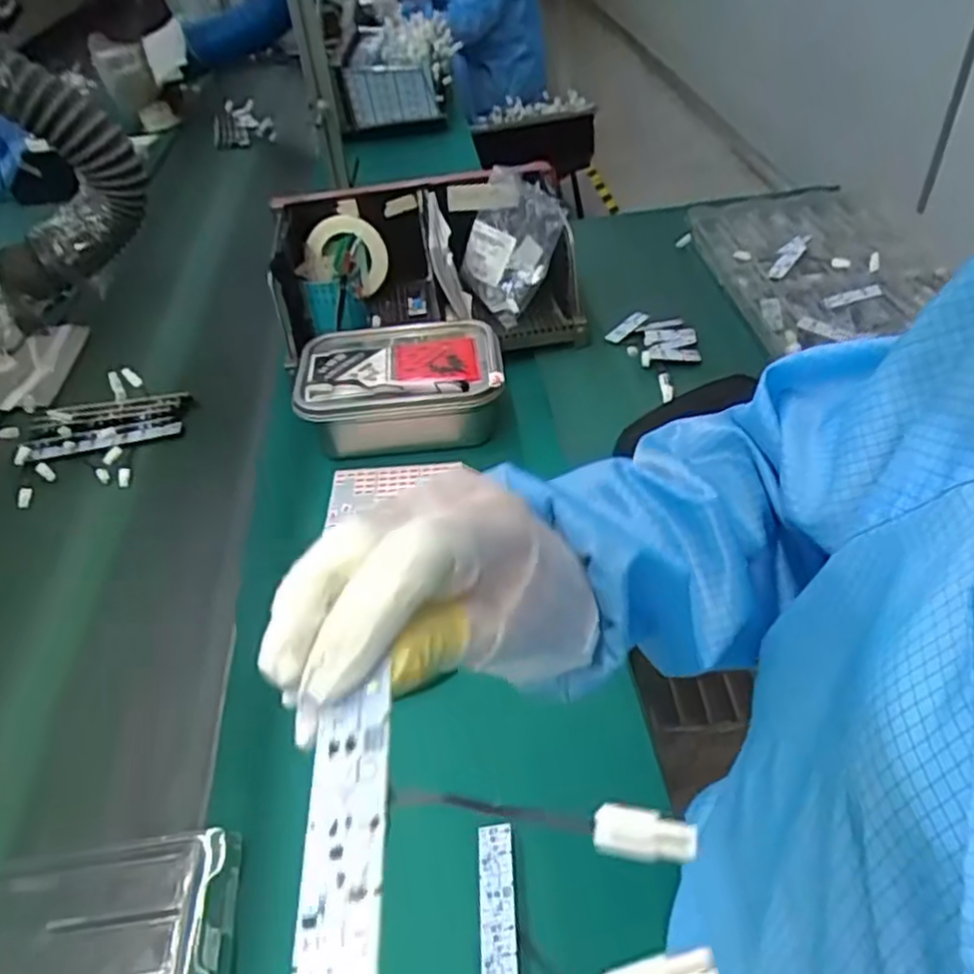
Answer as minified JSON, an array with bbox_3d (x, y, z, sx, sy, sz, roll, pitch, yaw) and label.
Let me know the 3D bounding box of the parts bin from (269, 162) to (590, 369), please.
[{"bbox_3d":[-0.089,-0.301,1.020,0.389,0.178,0.268,-13,44,-8],"label":"parts bin"}]

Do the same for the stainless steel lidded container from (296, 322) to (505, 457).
[{"bbox_3d":[-0.102,-0.120,0.898,0.240,0.086,0.161,-9,44,-3],"label":"stainless steel lidded container"}]

